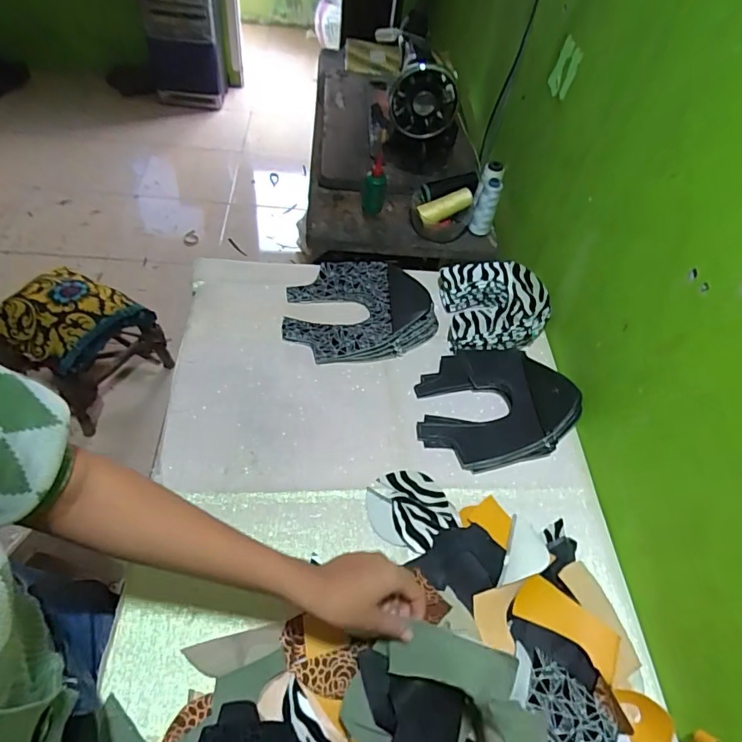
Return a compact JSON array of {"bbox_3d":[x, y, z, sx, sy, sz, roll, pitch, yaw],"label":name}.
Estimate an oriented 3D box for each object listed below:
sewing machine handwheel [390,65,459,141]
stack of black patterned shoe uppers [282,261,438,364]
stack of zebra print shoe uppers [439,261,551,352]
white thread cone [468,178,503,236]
[{"bbox_3d":[0.104,-0.528,0.964,0.133,0.135,0.062,6,53,-4],"label":"sewing machine handwheel"},{"bbox_3d":[-0.018,-0.107,0.809,0.248,0.061,0.190,-2,54,-10],"label":"stack of black patterned shoe uppers"},{"bbox_3d":[0.210,-0.115,0.828,0.159,0.069,0.167,-1,53,-9],"label":"stack of zebra print shoe uppers"},{"bbox_3d":[0.228,-0.321,0.972,0.043,0.117,0.047,20,53,8],"label":"white thread cone"}]

